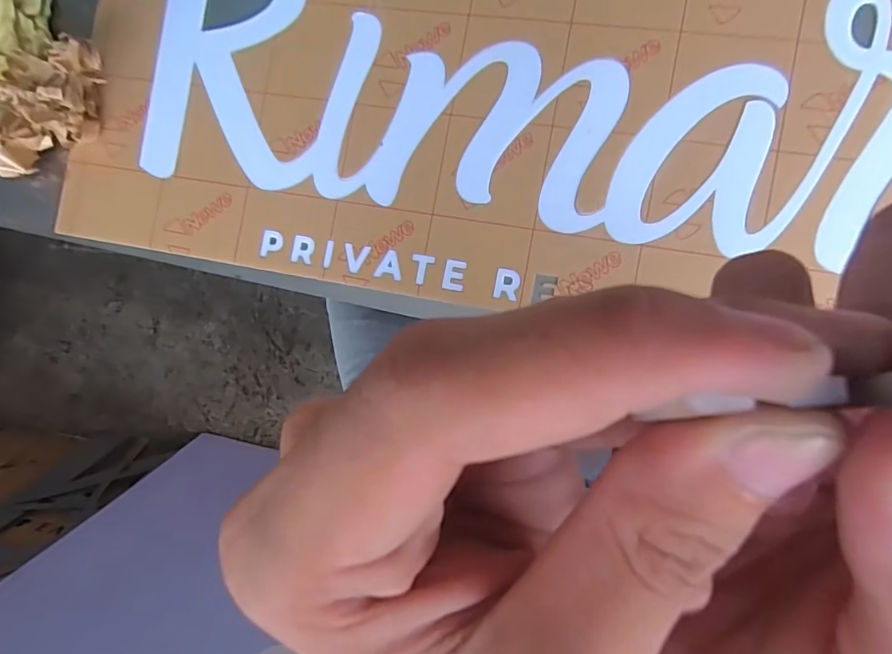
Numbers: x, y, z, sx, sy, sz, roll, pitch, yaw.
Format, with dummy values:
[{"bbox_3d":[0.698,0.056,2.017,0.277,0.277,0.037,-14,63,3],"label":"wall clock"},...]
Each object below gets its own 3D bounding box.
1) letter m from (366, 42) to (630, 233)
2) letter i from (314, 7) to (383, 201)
[{"bbox_3d":[0.045,-0.185,0.508,0.223,0.004,0.163,8,90,10],"label":"letter m"},{"bbox_3d":[-0.100,-0.224,0.534,0.051,0.004,0.185,8,90,10],"label":"letter i"}]

